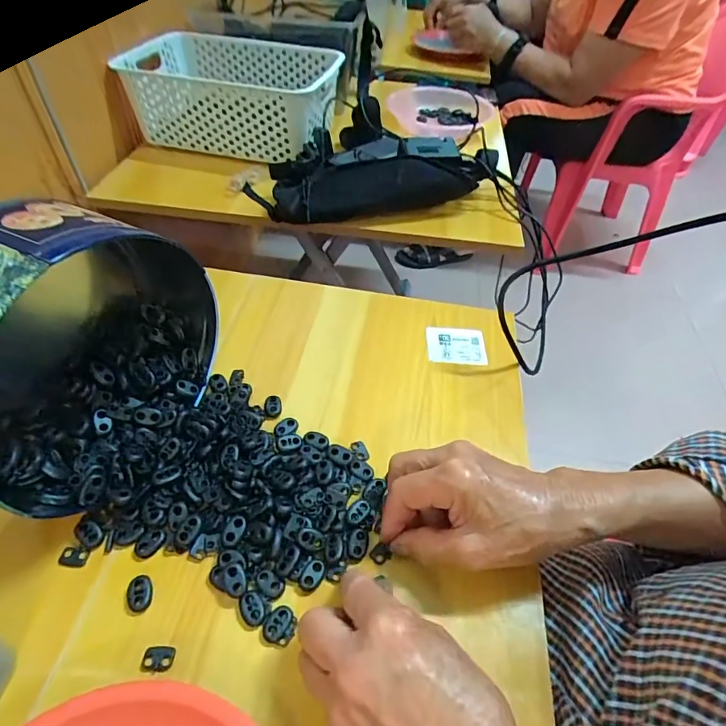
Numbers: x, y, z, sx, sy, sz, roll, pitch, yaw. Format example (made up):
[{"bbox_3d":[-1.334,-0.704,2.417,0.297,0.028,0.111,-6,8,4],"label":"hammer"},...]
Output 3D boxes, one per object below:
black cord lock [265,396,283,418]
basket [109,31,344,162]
[{"bbox_3d":[-0.080,0.038,0.402,0.015,0.005,0.020,-7,49,-11],"label":"black cord lock"},{"bbox_3d":[-0.207,-0.464,0.770,0.321,0.105,0.251,8,48,2],"label":"basket"}]

